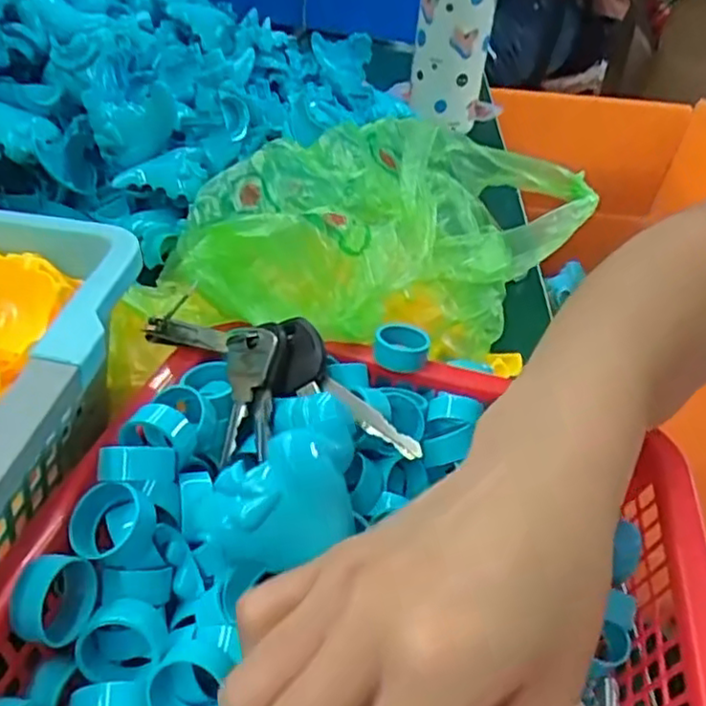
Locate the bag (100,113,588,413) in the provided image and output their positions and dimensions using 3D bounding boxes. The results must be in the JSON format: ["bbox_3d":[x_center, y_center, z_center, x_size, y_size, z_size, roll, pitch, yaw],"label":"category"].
[{"bbox_3d":[0.019,-0.069,0.391,0.329,0.074,0.165,-15,43,-25],"label":"bag"}]

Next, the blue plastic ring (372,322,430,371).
[{"bbox_3d":[0.022,-0.002,0.310,0.023,0.014,0.025,4,38,-3],"label":"blue plastic ring"}]

